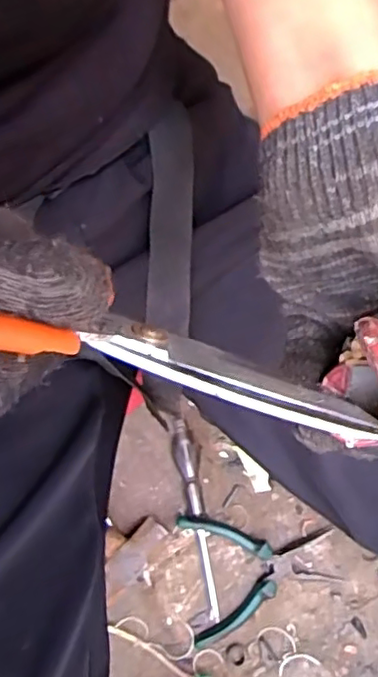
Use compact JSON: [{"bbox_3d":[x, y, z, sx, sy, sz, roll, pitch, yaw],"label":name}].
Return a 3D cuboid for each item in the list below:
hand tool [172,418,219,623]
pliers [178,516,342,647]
[{"bbox_3d":[0.008,0.193,0.678,0.022,0.023,0.208,-11,72,-1],"label":"hand tool"},{"bbox_3d":[0.076,0.240,0.652,0.160,0.033,0.127,-9,72,-1],"label":"pliers"}]

